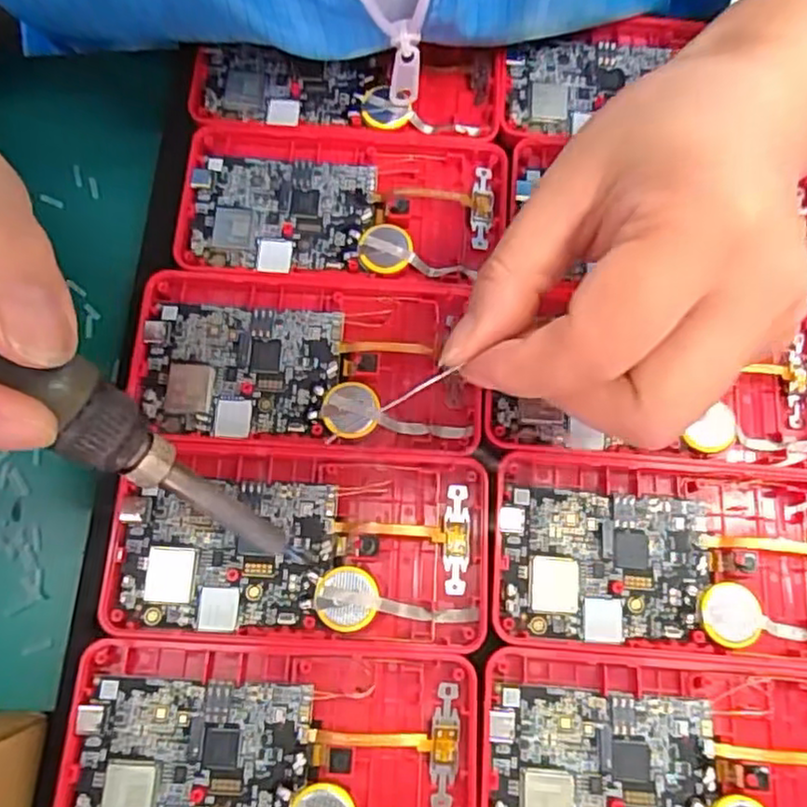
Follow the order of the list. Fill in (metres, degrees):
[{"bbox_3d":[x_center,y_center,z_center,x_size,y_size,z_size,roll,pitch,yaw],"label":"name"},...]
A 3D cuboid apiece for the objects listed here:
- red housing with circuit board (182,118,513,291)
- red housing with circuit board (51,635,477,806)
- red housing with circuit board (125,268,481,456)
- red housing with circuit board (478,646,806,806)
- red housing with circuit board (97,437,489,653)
[{"bbox_3d":[-0.023,-0.076,0.256,0.119,0.012,0.064,6,75,0],"label":"red housing with circuit board"},{"bbox_3d":[-0.039,0.104,0.200,0.119,0.012,0.062,3,75,0],"label":"red housing with circuit board"},{"bbox_3d":[-0.035,-0.015,0.236,0.119,0.009,0.060,5,75,0],"label":"red housing with circuit board"},{"bbox_3d":[0.083,0.111,0.205,0.119,0.020,0.062,5,75,0],"label":"red housing with circuit board"},{"bbox_3d":[-0.033,0.045,0.218,0.119,0.010,0.062,4,75,0],"label":"red housing with circuit board"}]

